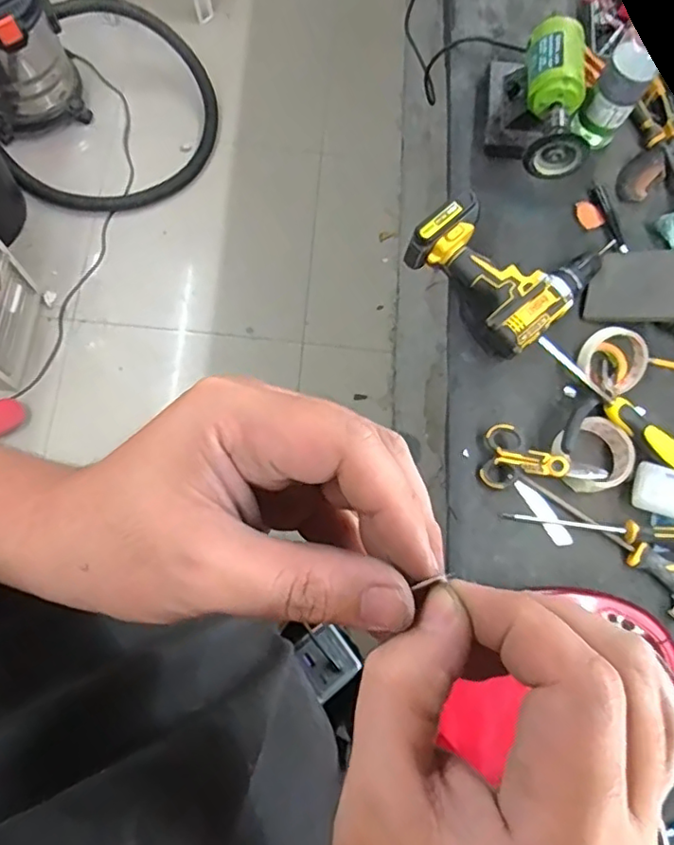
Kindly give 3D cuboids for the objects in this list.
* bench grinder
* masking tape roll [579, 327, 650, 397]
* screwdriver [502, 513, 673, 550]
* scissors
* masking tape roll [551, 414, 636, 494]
[{"bbox_3d":[0.272,-0.443,0.845,0.109,0.129,0.231,3,74,0],"label":"bench grinder"},{"bbox_3d":[0.355,-0.078,0.771,0.082,0.056,0.080,0,74,-1],"label":"masking tape roll"},{"bbox_3d":[0.337,0.127,0.719,0.252,0.030,0.028,10,74,2],"label":"screwdriver"},{"bbox_3d":[0.248,0.050,0.727,0.139,0.014,0.076,9,74,18],"label":"scissors"},{"bbox_3d":[0.314,0.041,0.738,0.097,0.038,0.089,-28,76,-8],"label":"masking tape roll"}]

